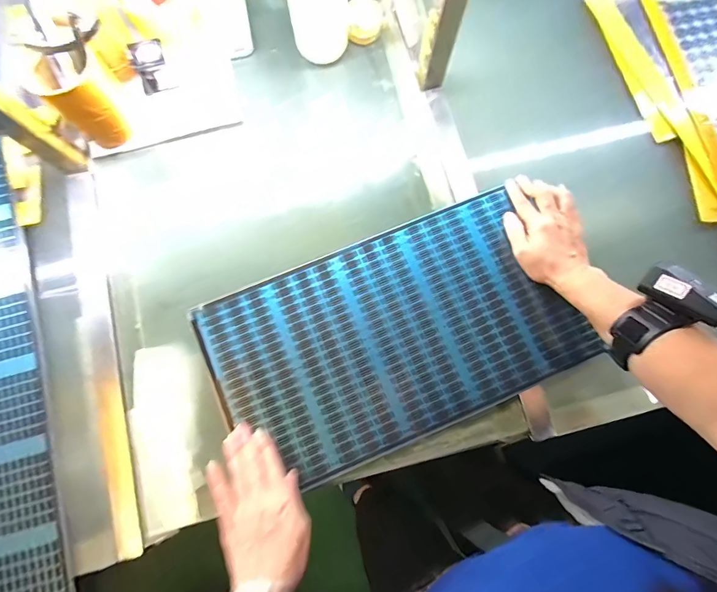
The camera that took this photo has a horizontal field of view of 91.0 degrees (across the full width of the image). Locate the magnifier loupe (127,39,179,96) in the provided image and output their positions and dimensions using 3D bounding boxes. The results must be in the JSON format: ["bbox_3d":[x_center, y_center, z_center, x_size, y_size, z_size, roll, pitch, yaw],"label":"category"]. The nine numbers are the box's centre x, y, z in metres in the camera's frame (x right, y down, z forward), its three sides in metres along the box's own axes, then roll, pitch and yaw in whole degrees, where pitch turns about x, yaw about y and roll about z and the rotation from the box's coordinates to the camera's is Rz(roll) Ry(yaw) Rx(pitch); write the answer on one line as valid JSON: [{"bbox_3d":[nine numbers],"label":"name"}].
[{"bbox_3d":[-0.282,-0.314,0.483,0.050,0.057,0.032,-19,81,-5],"label":"magnifier loupe"}]

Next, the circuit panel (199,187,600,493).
[{"bbox_3d":[0.042,0.046,0.448,0.435,0.011,0.252,-22,81,-5],"label":"circuit panel"}]

